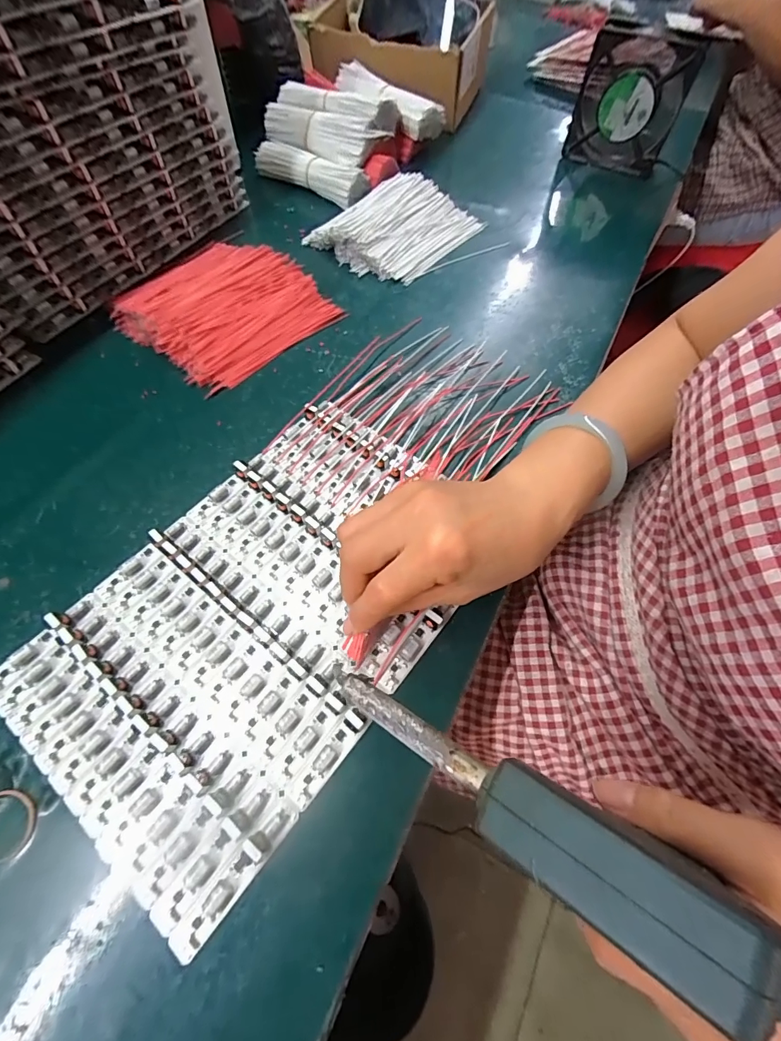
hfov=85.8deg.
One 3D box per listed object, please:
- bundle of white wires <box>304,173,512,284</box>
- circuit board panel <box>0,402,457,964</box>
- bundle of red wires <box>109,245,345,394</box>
[{"bbox_3d":[0.017,-0.325,0.467,0.175,0.030,0.142,-40,71,-20],"label":"bundle of white wires"},{"bbox_3d":[-0.080,0.051,0.272,0.189,0.014,0.286,36,68,15],"label":"circuit board panel"},{"bbox_3d":[-0.158,-0.206,0.398,0.156,0.029,0.158,37,68,15],"label":"bundle of red wires"}]

